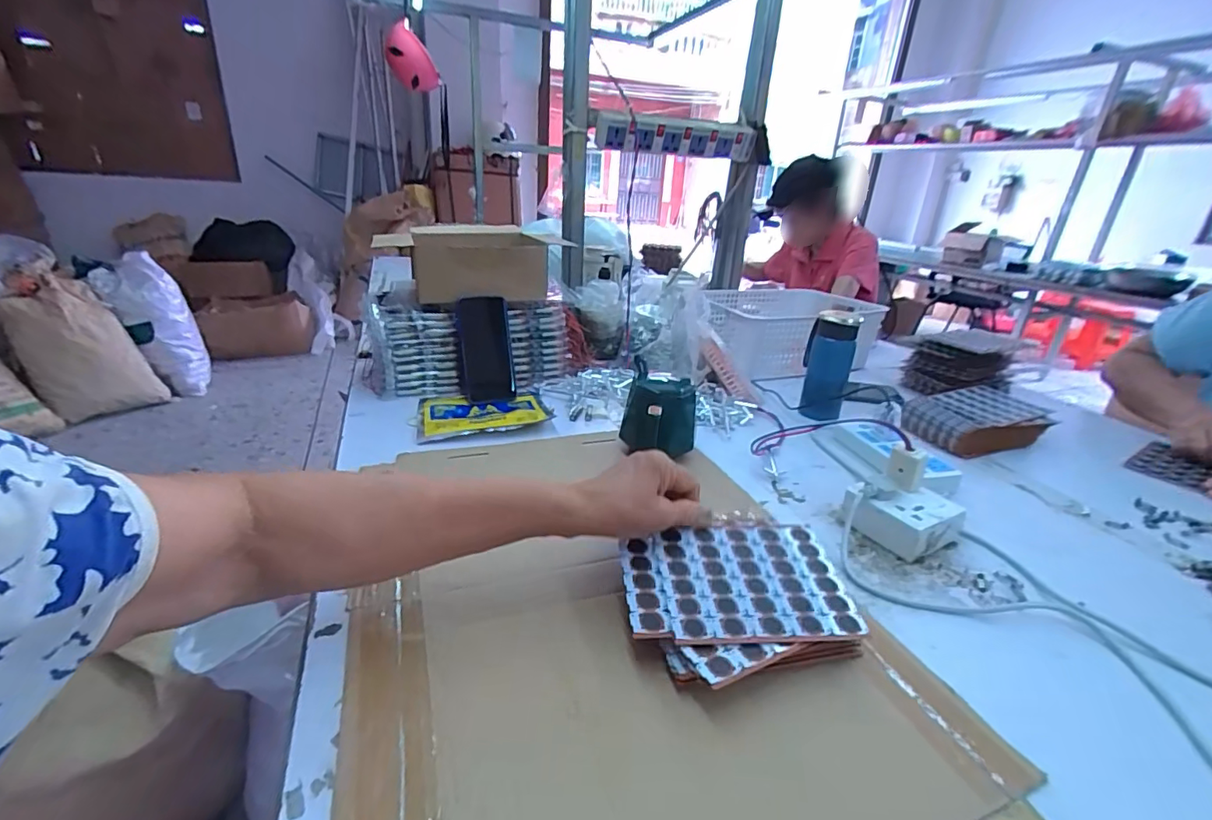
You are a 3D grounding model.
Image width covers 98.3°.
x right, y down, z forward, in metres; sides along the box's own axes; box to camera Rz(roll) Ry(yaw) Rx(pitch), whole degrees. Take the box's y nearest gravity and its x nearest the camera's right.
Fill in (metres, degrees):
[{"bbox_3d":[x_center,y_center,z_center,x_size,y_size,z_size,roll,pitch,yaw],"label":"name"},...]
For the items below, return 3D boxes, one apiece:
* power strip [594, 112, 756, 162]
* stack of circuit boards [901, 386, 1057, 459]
[{"bbox_3d":[0.144,-0.534,1.028,0.342,0.063,0.058,-5,27,-23],"label":"power strip"},{"bbox_3d":[0.577,0.013,0.822,0.186,0.058,0.130,-4,25,-18],"label":"stack of circuit boards"}]

